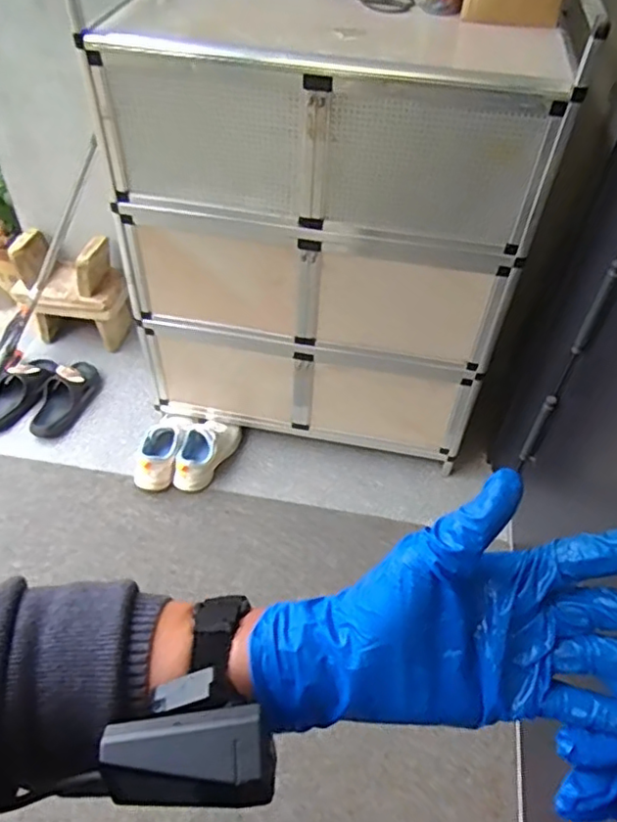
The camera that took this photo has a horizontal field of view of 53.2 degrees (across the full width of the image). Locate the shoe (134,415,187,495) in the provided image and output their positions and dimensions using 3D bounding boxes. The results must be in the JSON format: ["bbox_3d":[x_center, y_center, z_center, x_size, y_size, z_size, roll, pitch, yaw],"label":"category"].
[{"bbox_3d":[-0.387,0.102,1.646,0.110,0.093,0.230,10,49,6],"label":"shoe"}]

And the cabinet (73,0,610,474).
[{"bbox_3d":[0.017,-0.433,1.437,0.895,0.960,0.471,12,49,8],"label":"cabinet"}]

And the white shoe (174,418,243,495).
[{"bbox_3d":[-0.276,0.109,1.641,0.107,0.091,0.233,21,51,15],"label":"white shoe"}]

